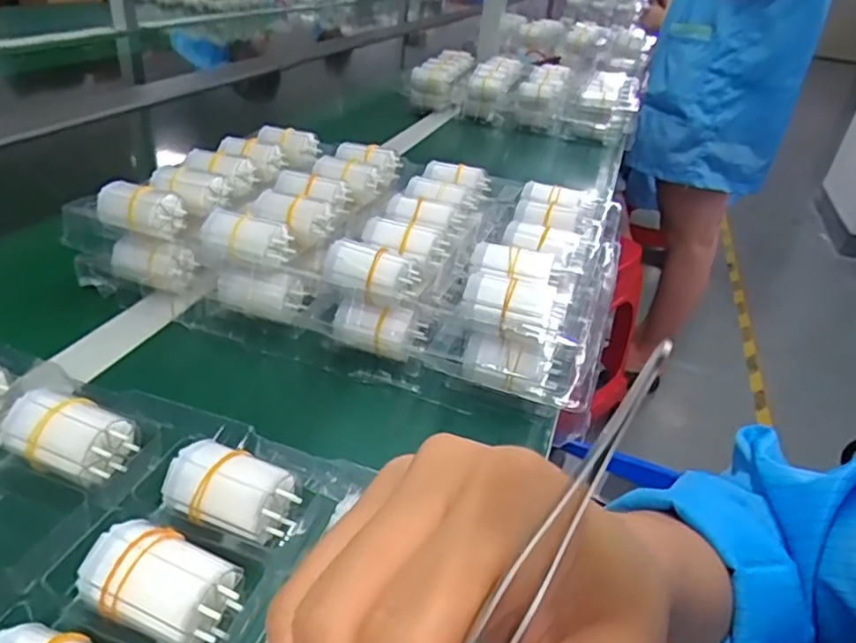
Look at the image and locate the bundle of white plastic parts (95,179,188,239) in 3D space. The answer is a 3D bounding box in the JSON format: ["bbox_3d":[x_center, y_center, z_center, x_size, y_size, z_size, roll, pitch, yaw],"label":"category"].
[{"bbox_3d":[-0.223,-0.087,0.471,0.061,0.034,0.030,7,32,1],"label":"bundle of white plastic parts"}]

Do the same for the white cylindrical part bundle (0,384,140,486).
[{"bbox_3d":[-0.192,0.063,0.330,0.062,0.034,0.039,16,33,14],"label":"white cylindrical part bundle"}]

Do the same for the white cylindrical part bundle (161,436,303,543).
[{"bbox_3d":[-0.098,0.086,0.306,0.060,0.029,0.037,20,35,20],"label":"white cylindrical part bundle"}]

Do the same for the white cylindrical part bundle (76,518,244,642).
[{"bbox_3d":[-0.112,0.115,0.263,0.063,0.033,0.039,15,33,13],"label":"white cylindrical part bundle"}]

